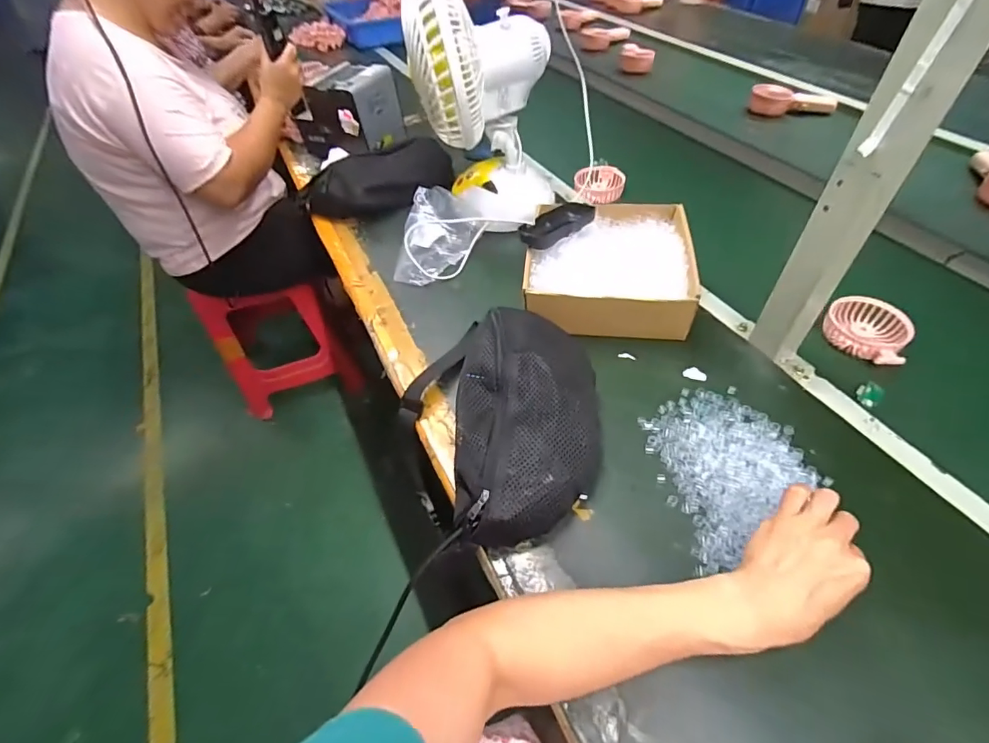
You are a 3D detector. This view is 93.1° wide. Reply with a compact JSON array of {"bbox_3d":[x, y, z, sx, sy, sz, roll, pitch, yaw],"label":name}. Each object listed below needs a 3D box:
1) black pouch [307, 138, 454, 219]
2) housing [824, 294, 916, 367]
[{"bbox_3d":[-0.198,-0.334,0.831,0.269,0.072,0.143,-15,50,-8],"label":"black pouch"},{"bbox_3d":[0.468,-0.053,0.588,0.092,0.032,0.081,34,59,29],"label":"housing"}]

